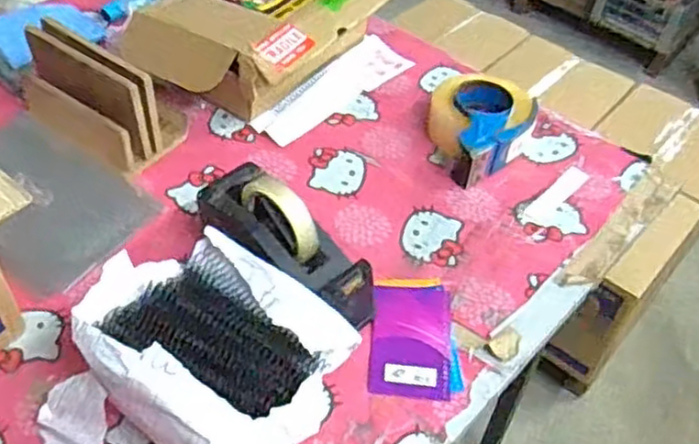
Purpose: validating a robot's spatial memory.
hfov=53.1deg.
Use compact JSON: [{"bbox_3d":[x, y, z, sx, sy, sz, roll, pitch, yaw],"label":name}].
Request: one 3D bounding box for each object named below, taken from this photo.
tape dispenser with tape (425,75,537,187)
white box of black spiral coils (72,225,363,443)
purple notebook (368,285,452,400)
[{"bbox_3d":[0.167,-0.119,0.918,0.135,0.066,0.161,15,48,8],"label":"tape dispenser with tape"},{"bbox_3d":[-0.126,0.123,0.635,0.210,0.119,0.201,30,52,21],"label":"white box of black spiral coils"},{"bbox_3d":[0.064,0.122,0.729,0.082,0.008,0.128,6,47,0],"label":"purple notebook"}]

